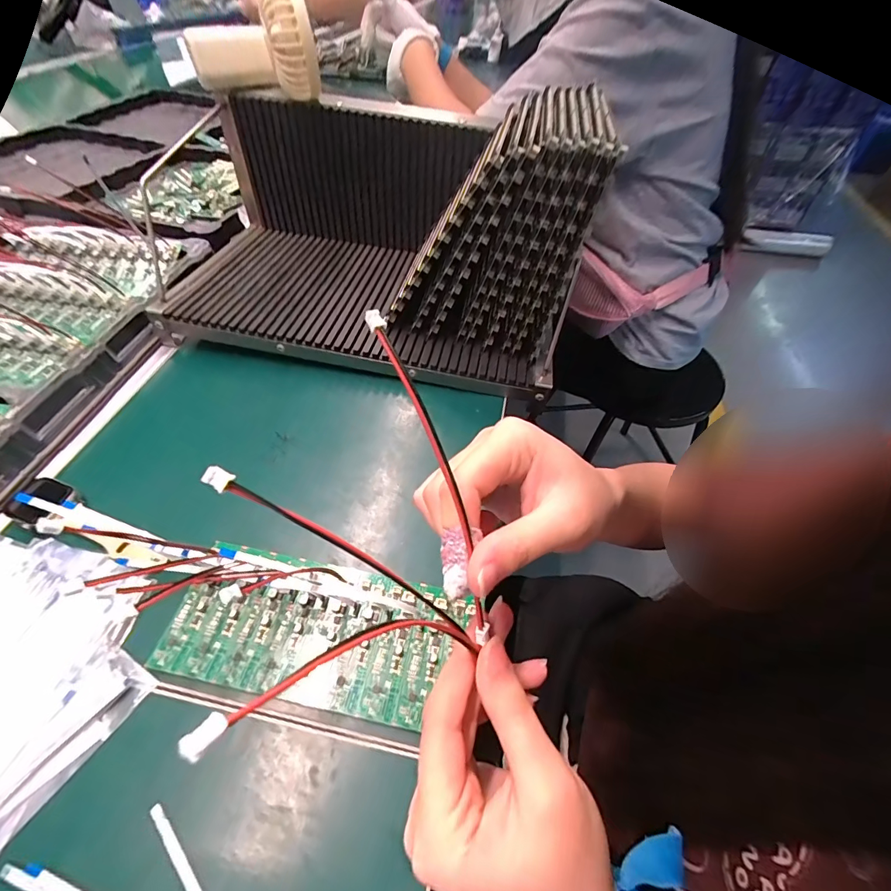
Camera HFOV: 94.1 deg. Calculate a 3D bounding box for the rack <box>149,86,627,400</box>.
[{"bbox_3d":[-0.075,-0.221,0.425,0.402,0.208,0.229,10,52,6],"label":"rack"}]

